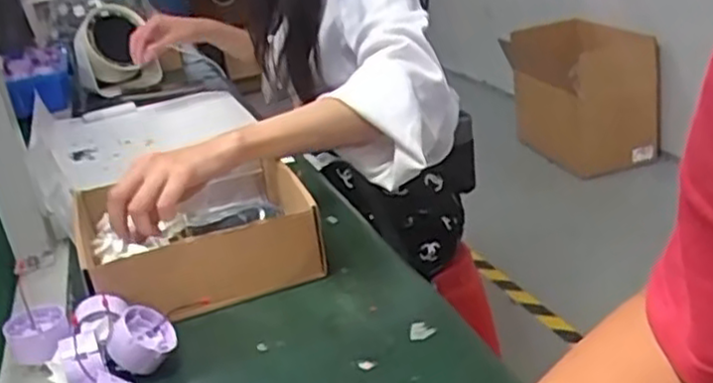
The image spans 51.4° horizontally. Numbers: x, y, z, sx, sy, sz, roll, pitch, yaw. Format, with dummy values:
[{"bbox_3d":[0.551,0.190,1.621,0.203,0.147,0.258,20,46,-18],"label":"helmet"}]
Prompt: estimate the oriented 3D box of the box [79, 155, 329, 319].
[{"bbox_3d":[-0.155,0.039,0.730,0.209,0.074,0.220,-16,23,-18],"label":"box"}]

